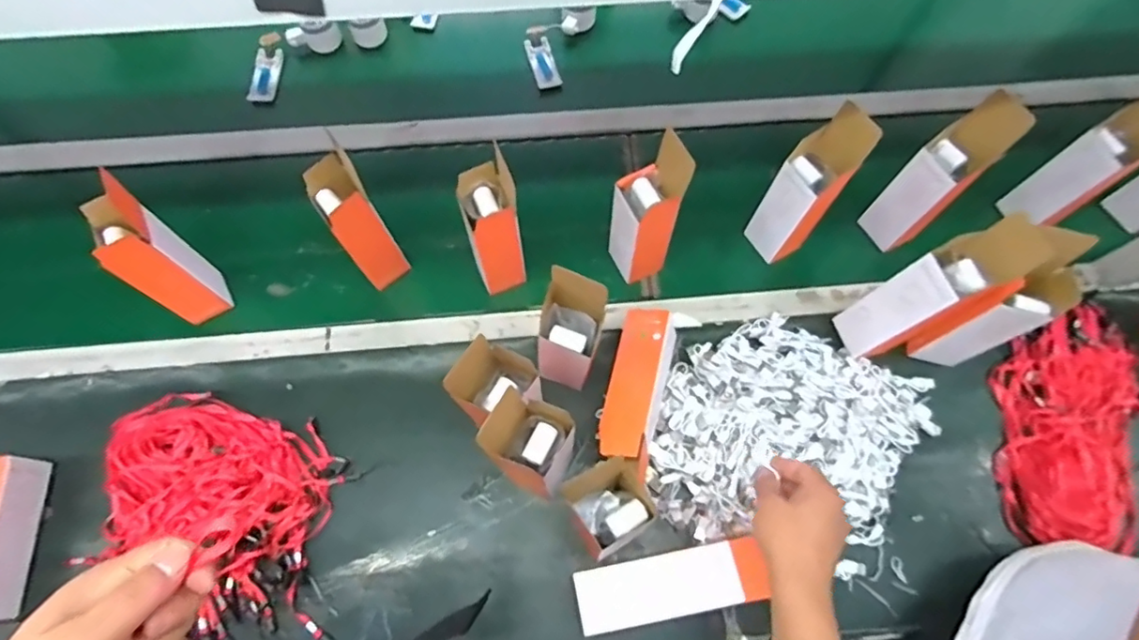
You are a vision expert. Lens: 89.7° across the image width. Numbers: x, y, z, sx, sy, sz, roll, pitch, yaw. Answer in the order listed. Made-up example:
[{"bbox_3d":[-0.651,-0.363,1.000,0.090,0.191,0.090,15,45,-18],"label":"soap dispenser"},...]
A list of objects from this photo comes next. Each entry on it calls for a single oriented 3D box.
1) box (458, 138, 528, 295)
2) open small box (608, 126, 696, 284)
[{"bbox_3d":[-0.100,-0.116,0.749,0.069,0.208,0.086,-16,69,-7],"label":"box"},{"bbox_3d":[0.098,-0.128,0.733,0.076,0.209,0.082,-23,70,-10],"label":"open small box"}]

